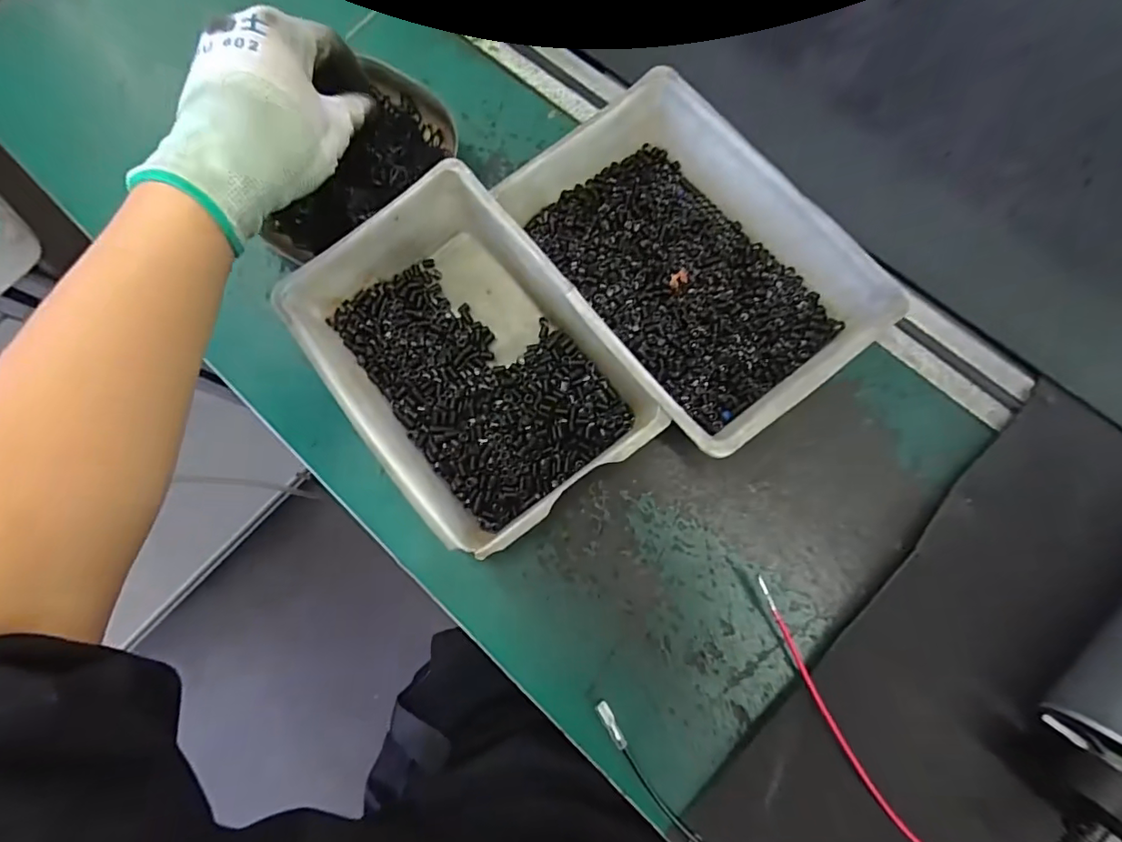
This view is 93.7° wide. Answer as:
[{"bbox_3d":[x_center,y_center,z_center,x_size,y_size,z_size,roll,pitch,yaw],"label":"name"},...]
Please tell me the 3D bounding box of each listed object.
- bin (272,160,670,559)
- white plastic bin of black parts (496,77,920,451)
[{"bbox_3d":[-0.055,-0.035,0.314,0.138,0.052,0.198,-39,78,-5],"label":"bin"},{"bbox_3d":[0.072,-0.093,0.318,0.138,0.056,0.206,-38,78,-5],"label":"white plastic bin of black parts"}]

